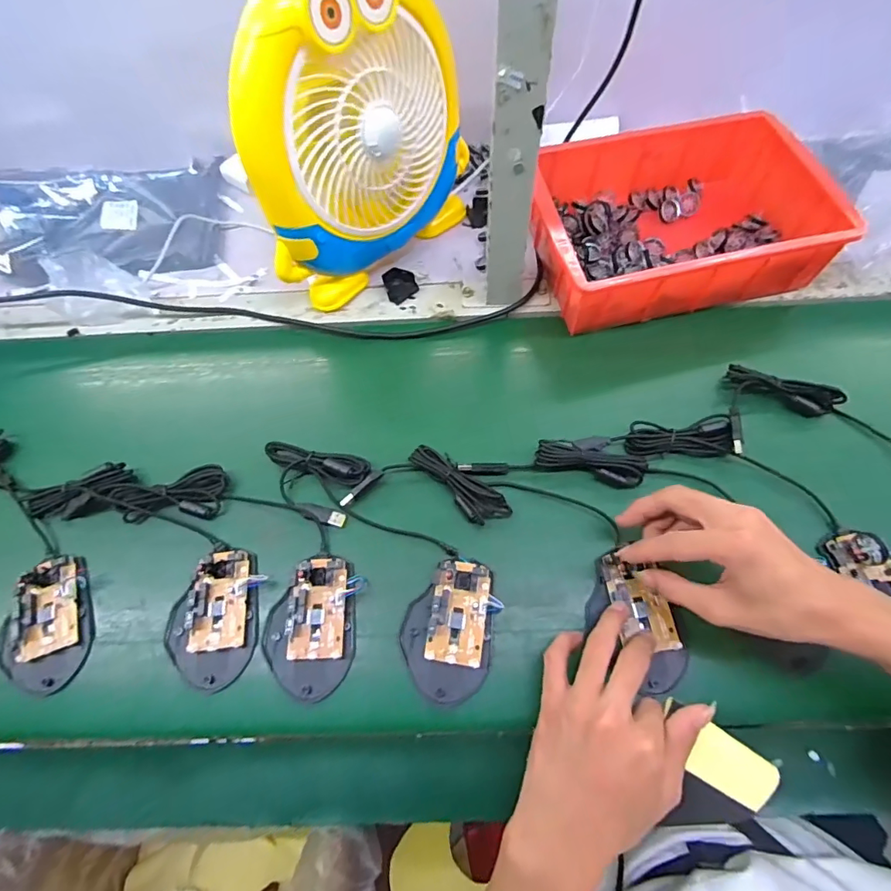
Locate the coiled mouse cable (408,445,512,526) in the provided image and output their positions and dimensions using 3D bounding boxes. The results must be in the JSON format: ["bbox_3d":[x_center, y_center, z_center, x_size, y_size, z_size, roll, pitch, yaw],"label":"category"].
[{"bbox_3d":[0.013,0.035,0.446,0.035,0.021,0.103,-41,68,-16],"label":"coiled mouse cable"}]

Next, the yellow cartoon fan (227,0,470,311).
[{"bbox_3d":[-0.081,-0.294,0.468,0.237,0.266,0.064,-42,69,-17],"label":"yellow cartoon fan"}]

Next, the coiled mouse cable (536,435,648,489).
[{"bbox_3d":[0.135,0.010,0.449,0.095,0.025,0.044,11,64,8],"label":"coiled mouse cable"}]

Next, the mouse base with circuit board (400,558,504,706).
[{"bbox_3d":[0.004,0.149,0.395,0.074,0.018,0.107,12,65,9],"label":"mouse base with circuit board"}]

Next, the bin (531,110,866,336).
[{"bbox_3d":[0.243,-0.243,0.527,0.291,0.090,0.202,-13,64,-4],"label":"bin"}]

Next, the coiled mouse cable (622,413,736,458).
[{"bbox_3d":[0.219,-0.007,0.454,0.090,0.025,0.036,-2,63,2],"label":"coiled mouse cable"}]

